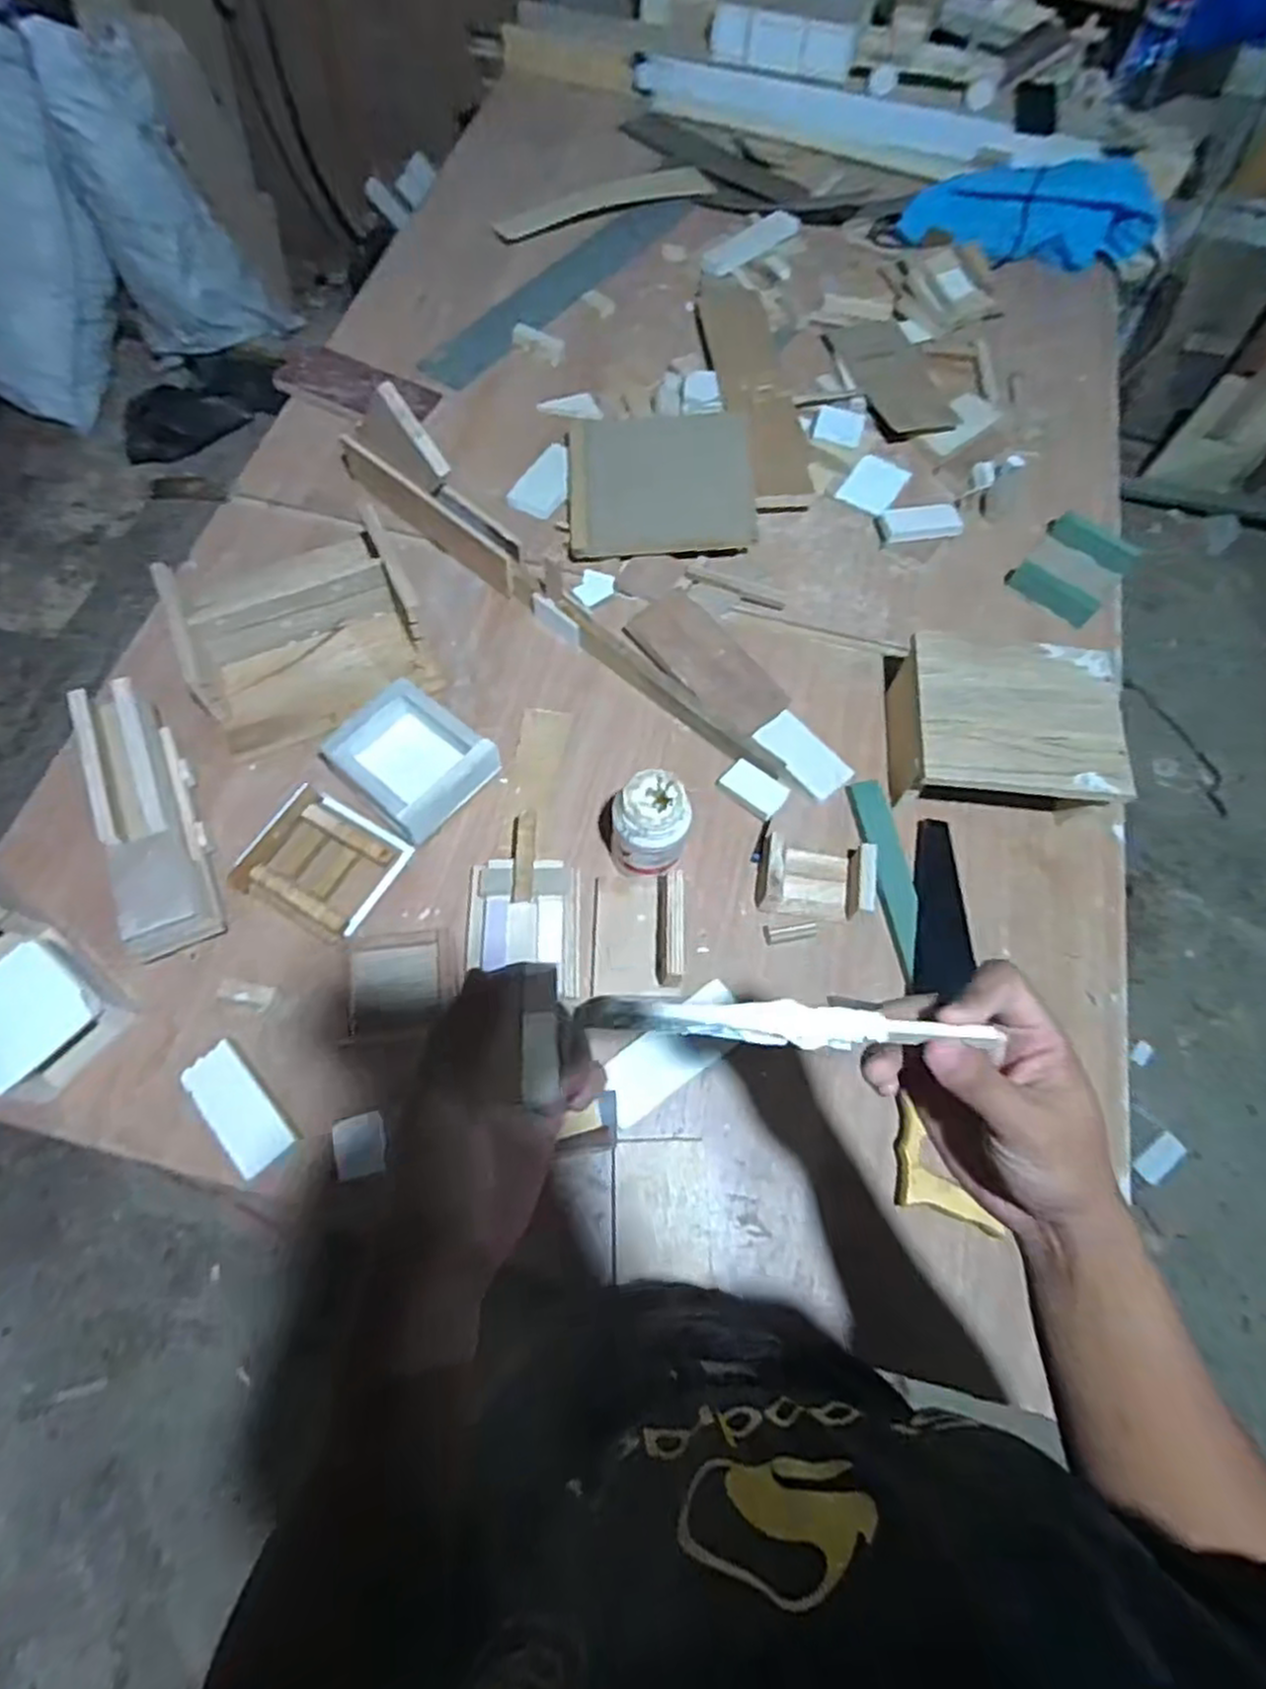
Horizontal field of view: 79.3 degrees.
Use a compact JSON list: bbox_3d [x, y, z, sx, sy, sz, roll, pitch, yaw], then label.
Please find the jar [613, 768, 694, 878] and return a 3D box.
[{"bbox_3d":[0.018,-0.017,0.789,0.075,0.119,0.070,2,67,-4],"label":"jar"}]

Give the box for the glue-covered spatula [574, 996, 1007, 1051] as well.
[{"bbox_3d":[0.069,0.072,0.302,0.190,0.012,0.016,9,66,-22],"label":"glue-covered spatula"}]

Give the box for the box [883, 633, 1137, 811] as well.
[{"bbox_3d":[0.419,-0.129,0.869,0.224,0.095,0.197,8,67,-1],"label":"box"}]

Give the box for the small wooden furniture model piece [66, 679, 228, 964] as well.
[{"bbox_3d":[-0.497,-0.030,0.782,0.077,0.075,0.294,-20,70,-13],"label":"small wooden furniture model piece"}]

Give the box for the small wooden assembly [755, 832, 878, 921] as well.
[{"bbox_3d":[0.201,0.035,0.830,0.121,0.036,0.078,7,67,-2],"label":"small wooden assembly"}]

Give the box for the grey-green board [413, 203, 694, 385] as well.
[{"bbox_3d":[-0.113,-0.929,1.264,0.106,0.015,0.591,36,69,10],"label":"grey-green board"}]

